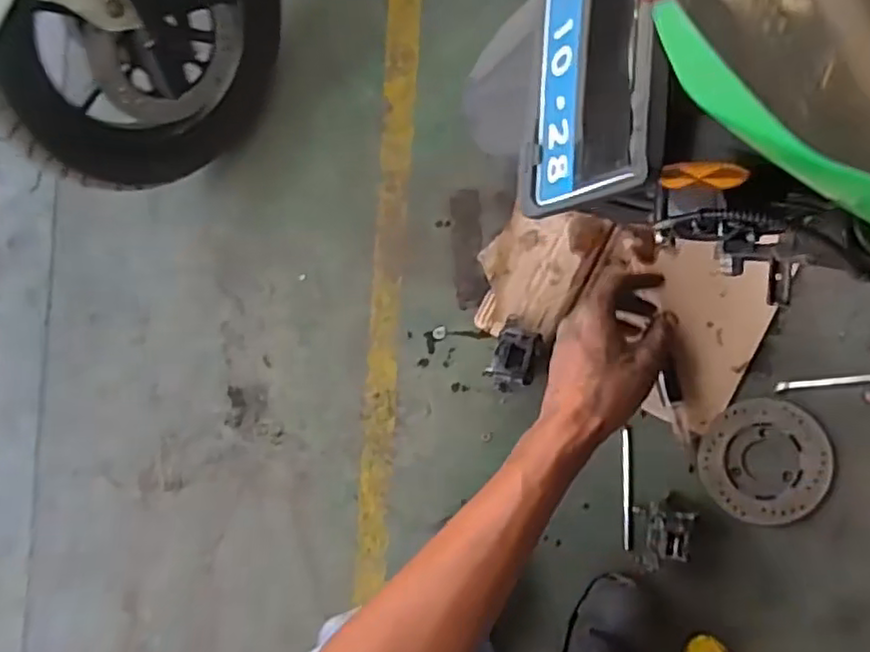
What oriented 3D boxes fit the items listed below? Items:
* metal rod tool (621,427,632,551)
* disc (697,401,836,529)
[{"bbox_3d":[0.281,0.239,0.941,0.014,0.010,0.166,-1,88,8],"label":"metal rod tool"},{"bbox_3d":[0.472,0.195,0.927,0.174,0.013,0.176,0,88,8],"label":"disc"}]

